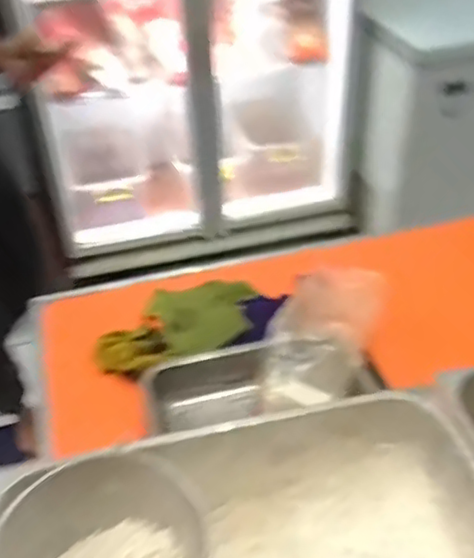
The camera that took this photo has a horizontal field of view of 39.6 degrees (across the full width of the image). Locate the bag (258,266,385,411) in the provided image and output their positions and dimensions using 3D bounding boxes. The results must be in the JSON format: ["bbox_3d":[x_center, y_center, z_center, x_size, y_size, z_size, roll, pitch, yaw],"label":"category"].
[{"bbox_3d":[0.124,0.082,1.000,0.144,0.068,0.277,14,41,19],"label":"bag"}]

